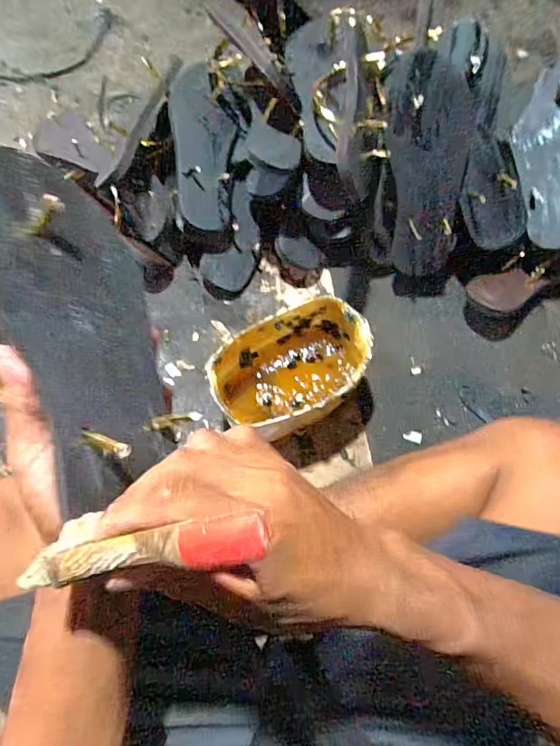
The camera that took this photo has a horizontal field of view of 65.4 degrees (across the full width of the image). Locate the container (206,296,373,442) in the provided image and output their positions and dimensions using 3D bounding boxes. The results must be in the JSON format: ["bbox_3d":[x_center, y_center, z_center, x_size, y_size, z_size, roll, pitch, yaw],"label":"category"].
[{"bbox_3d":[0.014,0.000,0.575,0.199,0.116,0.134,-29,76,-8],"label":"container"}]

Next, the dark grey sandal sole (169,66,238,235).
[{"bbox_3d":[-0.106,-0.320,0.611,0.083,0.048,0.232,-2,88,-1],"label":"dark grey sandal sole"}]

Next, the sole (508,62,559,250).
[{"bbox_3d":[0.364,-0.292,0.586,0.090,0.012,0.247,2,87,20],"label":"sole"}]

